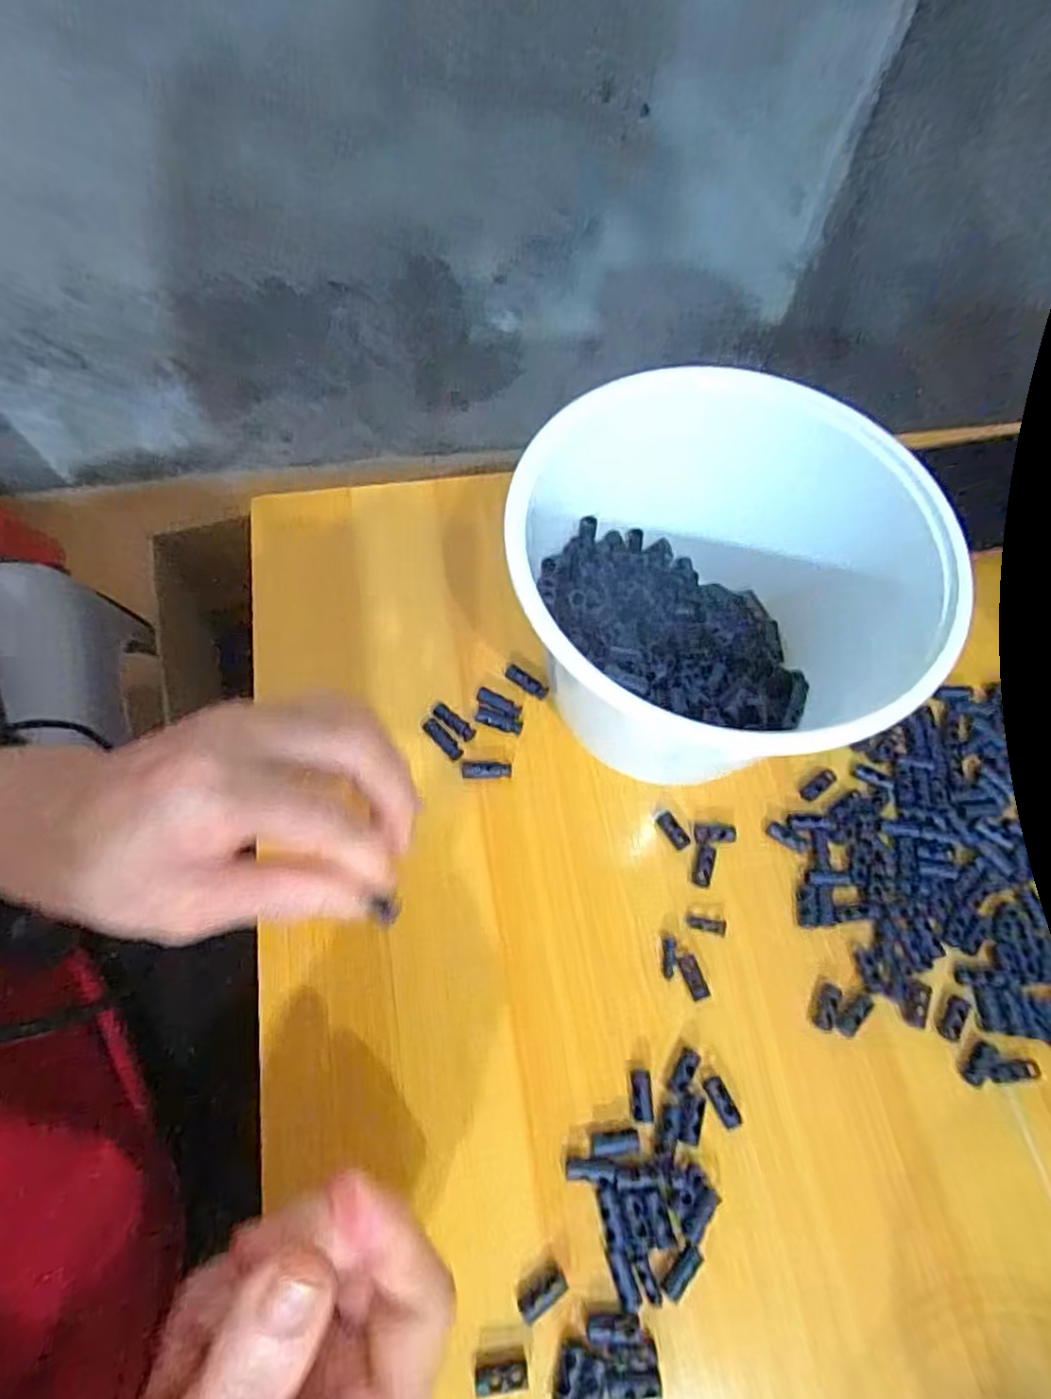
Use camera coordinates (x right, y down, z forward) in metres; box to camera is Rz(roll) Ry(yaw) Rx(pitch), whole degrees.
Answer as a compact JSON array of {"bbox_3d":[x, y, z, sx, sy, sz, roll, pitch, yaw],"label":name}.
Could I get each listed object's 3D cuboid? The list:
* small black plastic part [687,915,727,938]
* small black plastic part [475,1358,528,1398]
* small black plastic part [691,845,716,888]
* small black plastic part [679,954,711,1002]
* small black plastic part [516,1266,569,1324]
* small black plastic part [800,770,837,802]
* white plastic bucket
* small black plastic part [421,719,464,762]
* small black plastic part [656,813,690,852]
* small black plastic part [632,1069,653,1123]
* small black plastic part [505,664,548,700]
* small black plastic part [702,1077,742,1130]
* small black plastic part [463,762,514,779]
[{"bbox_3d":[0.080,0.099,0.303,0.017,0.004,0.007,9,65,0],"label":"small black plastic part"},{"bbox_3d":[-0.008,0.232,0.236,0.018,0.004,0.008,-4,66,-5],"label":"small black plastic part"},{"bbox_3d":[0.081,0.075,0.313,0.008,0.004,0.019,16,65,4],"label":"small black plastic part"},{"bbox_3d":[0.072,0.118,0.294,0.008,0.004,0.018,-15,67,-10],"label":"small black plastic part"},{"bbox_3d":[0.006,0.212,0.246,0.019,0.004,0.009,-33,71,-17],"label":"small black plastic part"},{"bbox_3d":[0.141,0.041,0.332,0.021,0.004,0.008,-36,72,-18],"label":"small black plastic part"},{"bbox_3d":[0.076,-0.040,0.299,0.162,0.105,0.162,1,65,-3],"label":"white plastic bucket"},{"bbox_3d":[-0.039,0.019,0.332,0.008,0.004,0.024,-41,74,-19],"label":"small black plastic part"},{"bbox_3d":[0.068,0.061,0.319,0.008,0.004,0.018,-28,70,-15],"label":"small black plastic part"},{"bbox_3d":[0.046,0.156,0.272,0.008,0.004,0.018,2,65,-3],"label":"small black plastic part"},{"bbox_3d":[0.001,-0.009,0.346,0.023,0.005,0.008,31,67,10],"label":"small black plastic part"},{"bbox_3d":[0.078,0.159,0.273,0.007,0.004,0.018,-23,56,-13],"label":"small black plastic part"},{"bbox_3d":[-0.018,0.033,0.325,0.023,0.004,0.008,-1,65,-4],"label":"small black plastic part"}]

